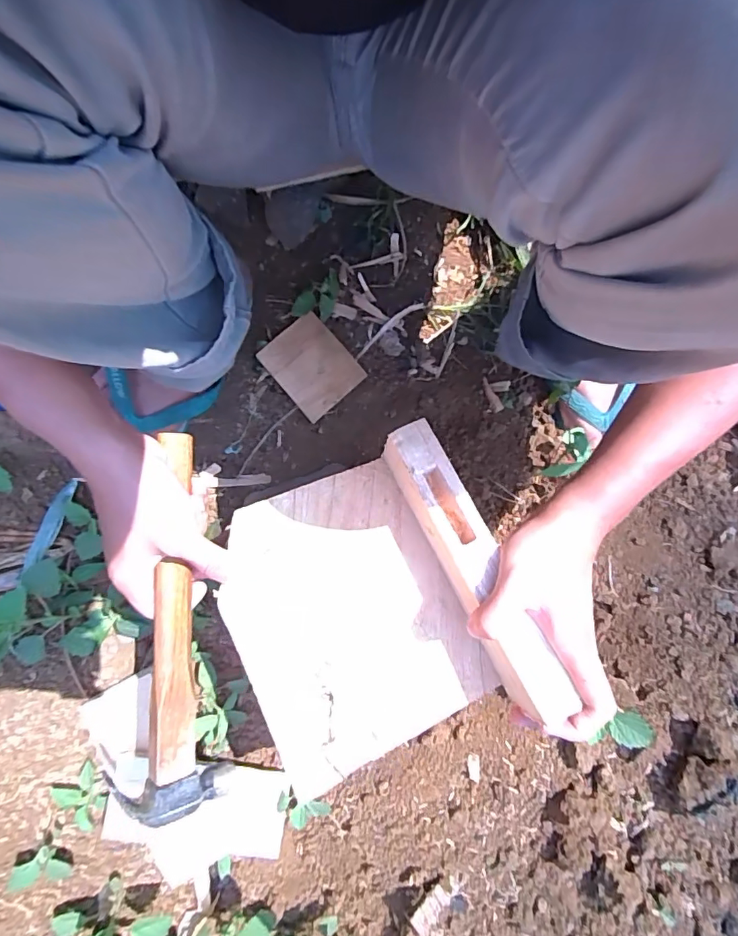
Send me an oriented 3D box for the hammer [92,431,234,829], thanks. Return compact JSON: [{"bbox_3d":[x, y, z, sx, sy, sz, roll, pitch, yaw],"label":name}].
[{"bbox_3d":[-0.146,0.111,0.368,0.069,0.058,0.273,-1,85,1],"label":"hammer"}]

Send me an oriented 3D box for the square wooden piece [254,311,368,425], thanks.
[{"bbox_3d":[-0.061,-0.110,0.533,0.081,0.009,0.093,-43,98,-6],"label":"square wooden piece"}]

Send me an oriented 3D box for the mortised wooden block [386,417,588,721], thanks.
[{"bbox_3d":[0.074,0.068,0.360,0.039,0.058,0.209,-26,74,-4],"label":"mortised wooden block"}]

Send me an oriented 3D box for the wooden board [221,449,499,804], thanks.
[{"bbox_3d":[-0.019,0.109,0.382,0.163,0.021,0.204,-25,80,-4],"label":"wooden board"}]

